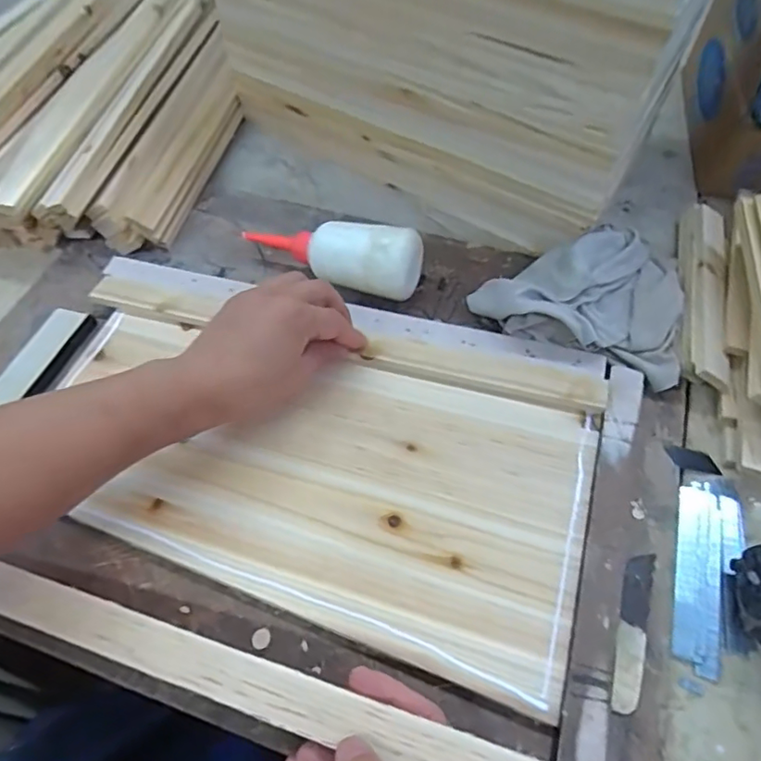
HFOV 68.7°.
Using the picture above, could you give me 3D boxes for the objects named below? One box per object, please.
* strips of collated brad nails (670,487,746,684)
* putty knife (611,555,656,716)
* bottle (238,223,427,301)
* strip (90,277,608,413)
[{"bbox_3d":[0.225,0.134,0.383,0.043,0.008,0.127,18,61,13],"label":"strips of collated brad nails"},{"bbox_3d":[0.163,0.161,0.361,0.018,0.005,0.100,17,61,12],"label":"putty knife"},{"bbox_3d":[-0.050,-0.115,0.509,0.174,0.061,0.053,17,61,13],"label":"bottle"},{"bbox_3d":[-0.039,-0.034,0.474,0.444,0.012,0.034,12,58,8],"label":"strip"}]

